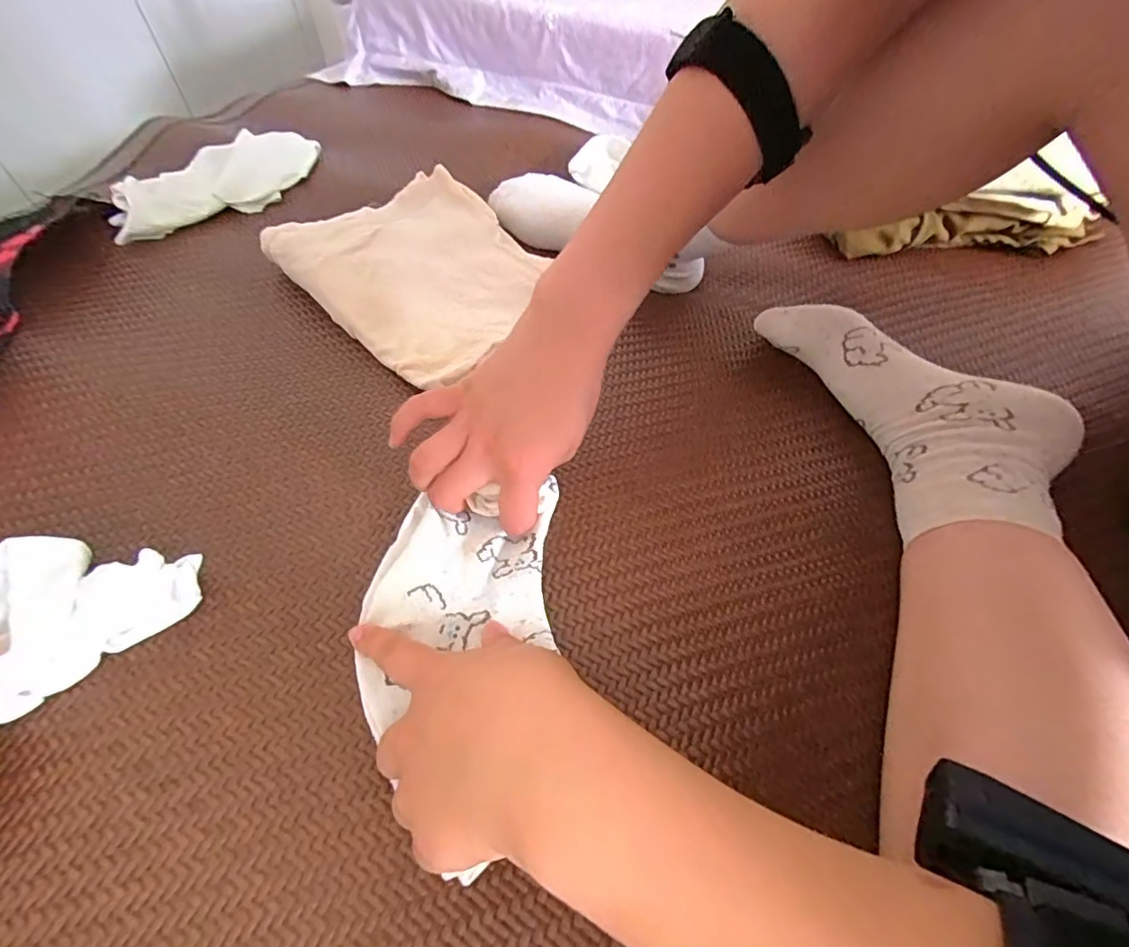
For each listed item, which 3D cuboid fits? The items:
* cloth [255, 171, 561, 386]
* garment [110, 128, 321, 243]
[{"bbox_3d":[-0.114,-0.176,0.454,0.217,0.045,0.186,37,59,22],"label":"cloth"},{"bbox_3d":[-0.348,-0.293,0.534,0.209,0.035,0.089,-35,62,-25],"label":"garment"}]

